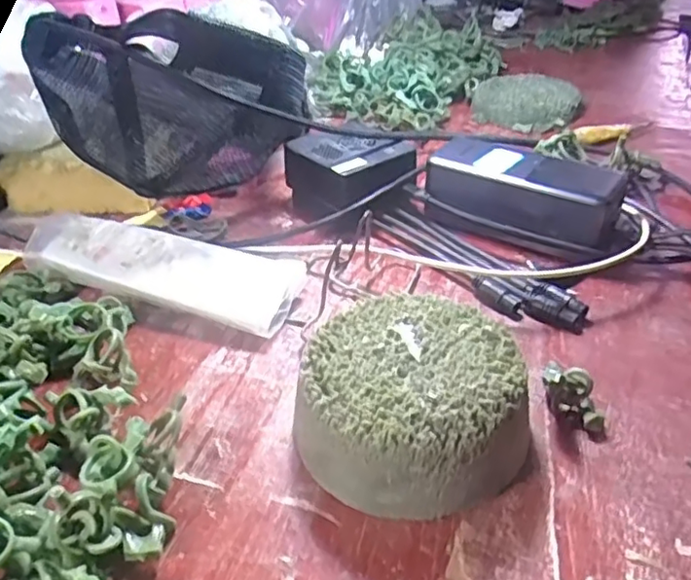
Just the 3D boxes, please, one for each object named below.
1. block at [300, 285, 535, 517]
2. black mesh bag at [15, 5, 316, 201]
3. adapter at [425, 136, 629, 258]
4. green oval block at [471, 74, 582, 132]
[{"bbox_3d":[0.031,0.051,0.288,0.101,0.046,0.096,-1,36,1],"label":"block"},{"bbox_3d":[-0.121,-0.123,0.421,0.176,0.133,0.079,14,40,20],"label":"black mesh bag"},{"bbox_3d":[0.124,-0.066,0.441,0.128,0.053,0.056,21,42,28],"label":"adapter"},{"bbox_3d":[0.183,-0.194,0.627,0.091,0.028,0.079,28,45,34],"label":"green oval block"}]

